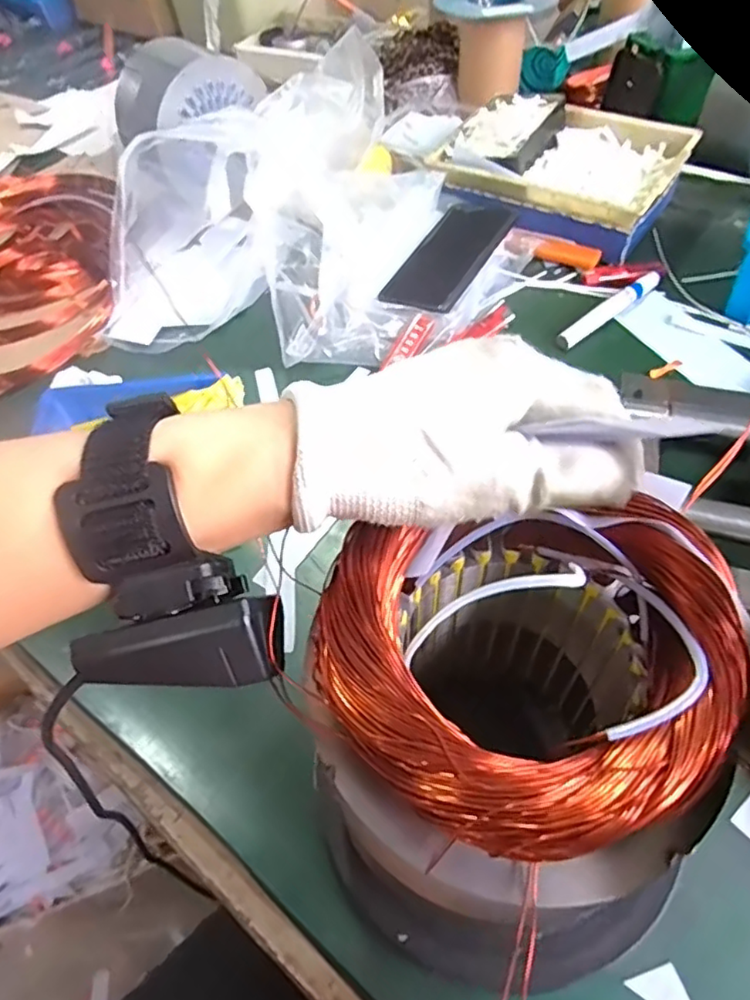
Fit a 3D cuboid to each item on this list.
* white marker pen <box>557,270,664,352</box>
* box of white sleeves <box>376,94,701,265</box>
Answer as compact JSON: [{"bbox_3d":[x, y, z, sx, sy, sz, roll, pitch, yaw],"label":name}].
[{"bbox_3d":[0.226,-0.184,0.586,0.146,0.013,0.019,-35,58,-22],"label":"white marker pen"},{"bbox_3d":[0.205,-0.357,0.679,0.241,0.080,0.190,30,60,24],"label":"box of white sleeves"}]

